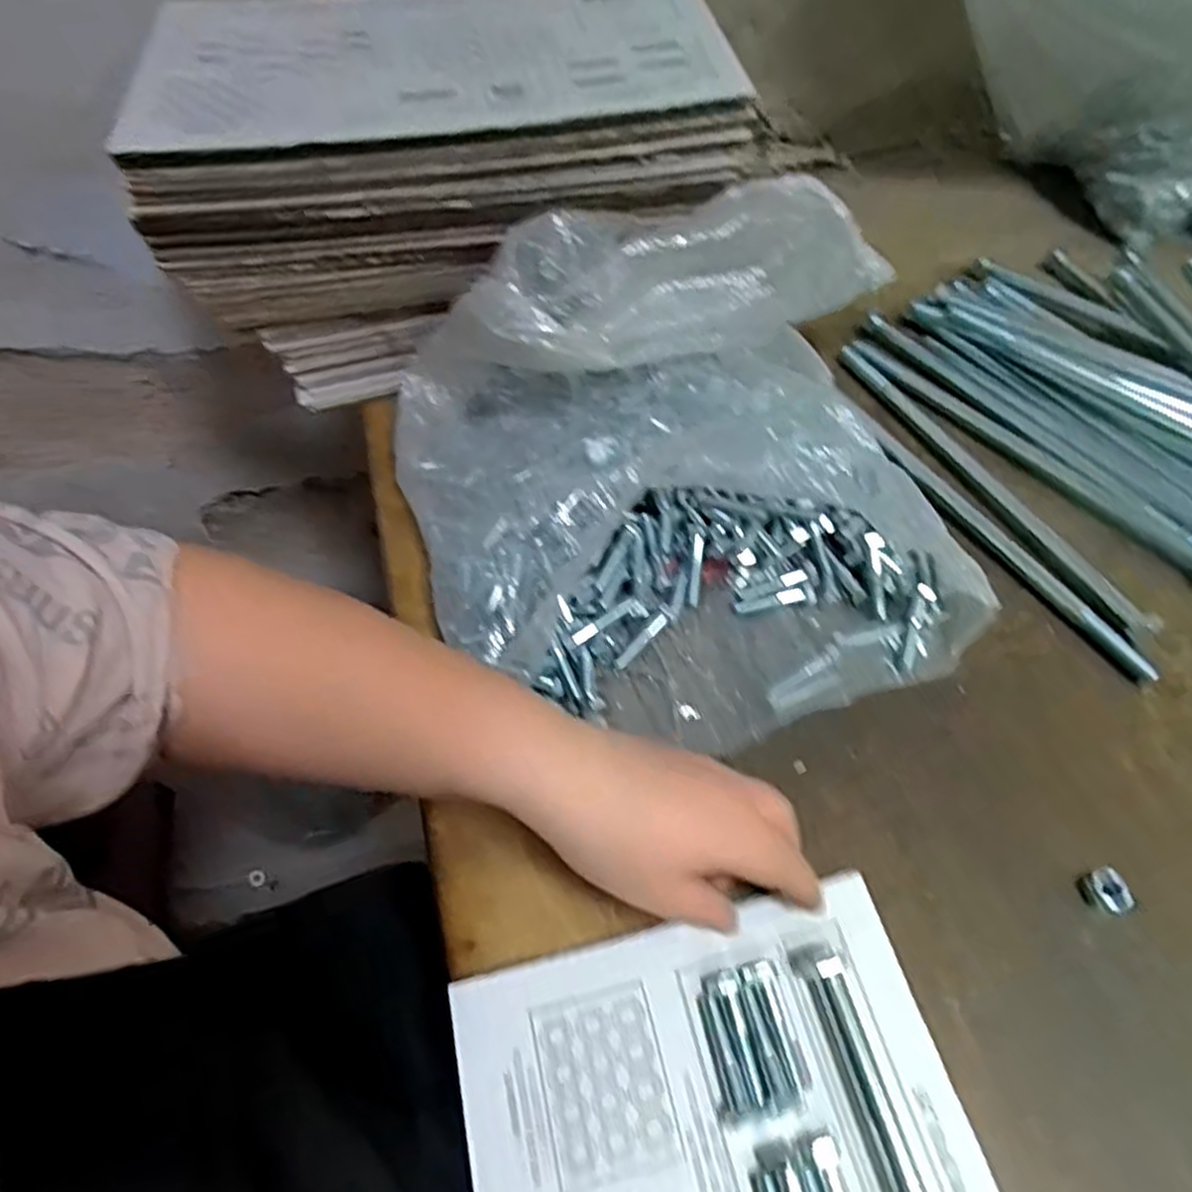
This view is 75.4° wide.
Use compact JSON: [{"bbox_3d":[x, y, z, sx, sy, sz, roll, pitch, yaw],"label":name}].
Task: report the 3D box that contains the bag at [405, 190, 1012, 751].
[{"bbox_3d":[0.055,-0.078,0.409,0.299,0.127,0.270,-17,58,-10],"label":"bag"}]

